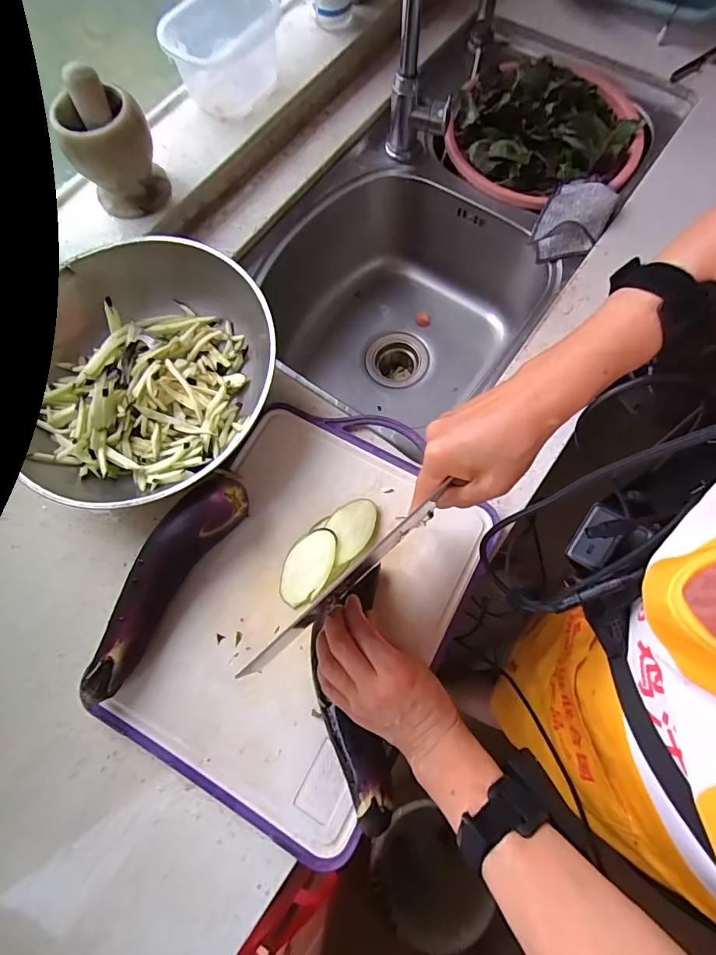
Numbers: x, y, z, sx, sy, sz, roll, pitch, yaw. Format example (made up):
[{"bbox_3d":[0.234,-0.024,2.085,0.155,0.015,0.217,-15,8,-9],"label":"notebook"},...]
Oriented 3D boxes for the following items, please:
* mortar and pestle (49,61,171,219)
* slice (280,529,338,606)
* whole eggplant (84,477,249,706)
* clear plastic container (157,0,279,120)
[{"bbox_3d":[-0.298,-0.396,0.538,0.095,0.129,0.088,-30,73,-7],"label":"mortar and pestle"},{"bbox_3d":[-0.051,0.091,0.460,0.048,0.005,0.083,40,97,13],"label":"slice"},{"bbox_3d":[-0.195,0.101,0.445,0.060,0.054,0.232,33,76,12],"label":"whole eggplant"},{"bbox_3d":[-0.185,-0.591,0.615,0.104,0.097,0.146,24,75,9],"label":"clear plastic container"}]

